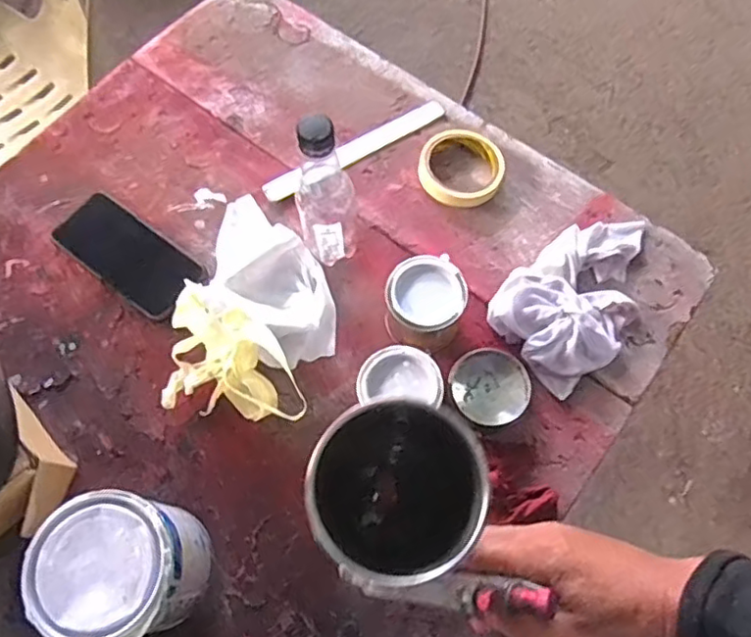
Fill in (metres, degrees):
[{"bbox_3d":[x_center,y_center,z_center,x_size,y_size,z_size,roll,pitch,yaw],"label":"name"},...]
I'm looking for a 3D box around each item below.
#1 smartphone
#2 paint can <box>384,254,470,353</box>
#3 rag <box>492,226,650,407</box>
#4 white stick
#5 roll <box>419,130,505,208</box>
[{"bbox_3d":[-0.255,-0.065,0.657,0.168,0.012,0.073,37,73,13],"label":"smartphone"},{"bbox_3d":[0.046,-0.010,0.612,0.069,0.073,0.069,0,68,-1],"label":"paint can"},{"bbox_3d":[0.222,-0.032,0.650,0.215,0.033,0.127,-40,74,-16],"label":"rag"},{"bbox_3d":[-0.018,-0.196,0.728,0.238,0.012,0.029,-33,72,-19],"label":"white stick"},{"bbox_3d":[0.098,-0.171,0.705,0.090,0.026,0.091,0,68,-1],"label":"roll"}]

